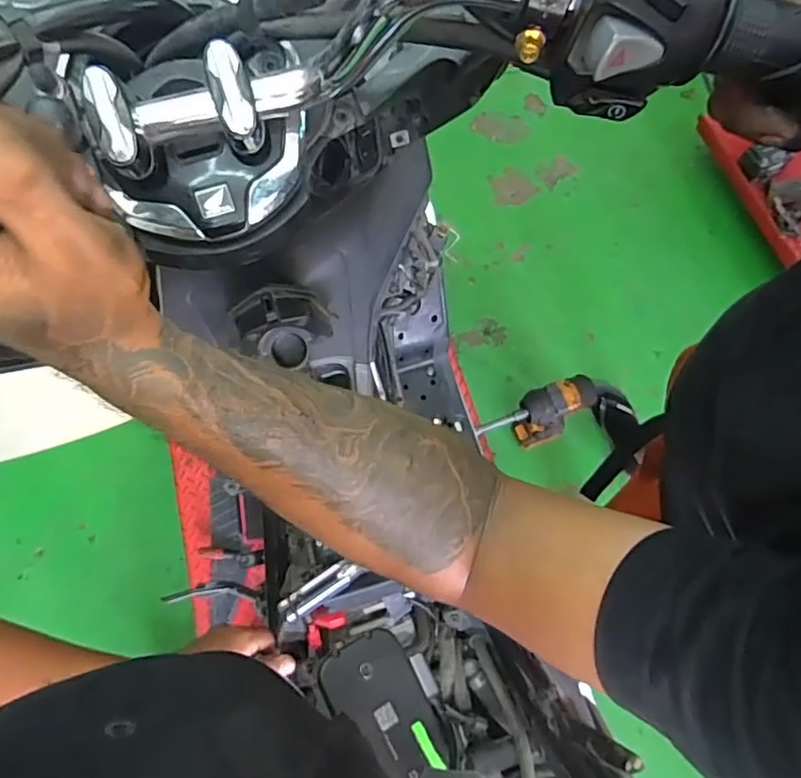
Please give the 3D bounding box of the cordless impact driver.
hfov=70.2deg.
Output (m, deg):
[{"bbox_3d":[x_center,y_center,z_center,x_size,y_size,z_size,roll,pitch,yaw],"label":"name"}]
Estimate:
[{"bbox_3d":[0.303,0.076,1.322,0.275,0.232,0.076,-19,69,-7],"label":"cordless impact driver"}]

